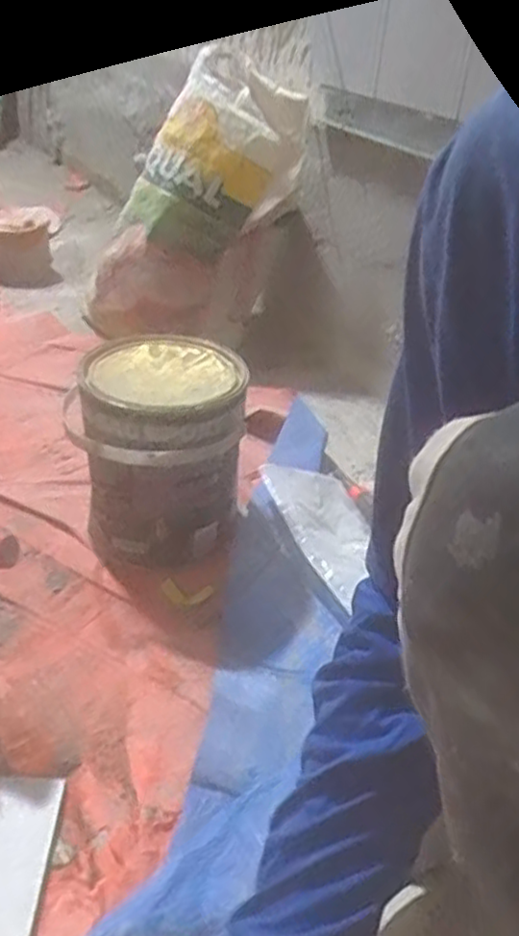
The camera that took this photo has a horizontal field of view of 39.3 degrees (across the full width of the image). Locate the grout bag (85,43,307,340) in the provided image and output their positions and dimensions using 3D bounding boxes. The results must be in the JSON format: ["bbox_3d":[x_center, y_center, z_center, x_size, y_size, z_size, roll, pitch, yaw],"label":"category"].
[{"bbox_3d":[-0.104,-0.353,1.023,0.141,0.416,0.164,24,14,-47],"label":"grout bag"}]

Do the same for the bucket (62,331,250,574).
[{"bbox_3d":[-0.102,-0.010,0.746,0.157,0.191,0.174,-8,37,-19],"label":"bucket"}]

